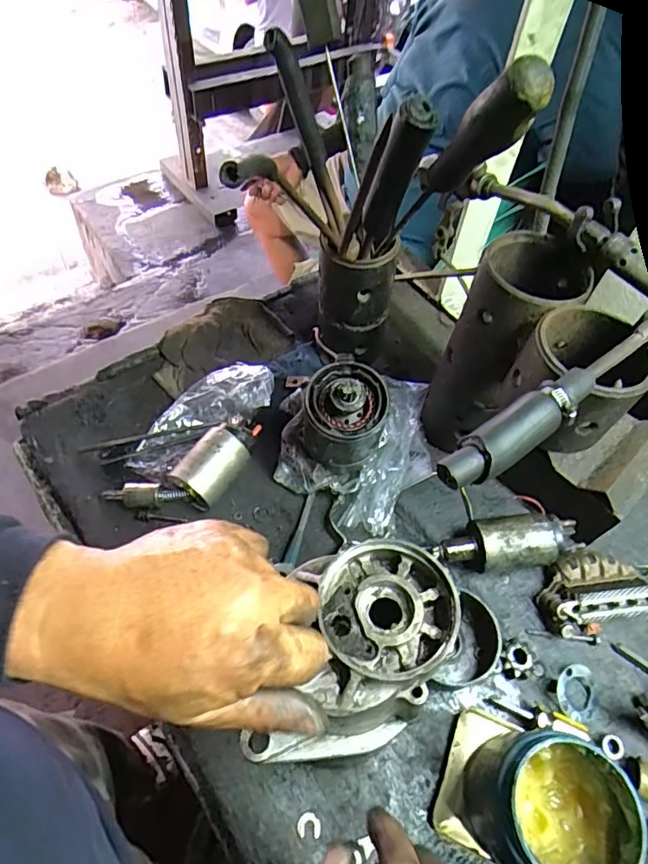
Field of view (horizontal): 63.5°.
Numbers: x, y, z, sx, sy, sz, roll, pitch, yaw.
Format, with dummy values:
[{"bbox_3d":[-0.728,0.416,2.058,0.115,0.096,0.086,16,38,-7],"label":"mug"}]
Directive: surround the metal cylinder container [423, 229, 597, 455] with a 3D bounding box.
[{"bbox_3d":[0.167,-0.088,0.491,0.086,0.161,0.087,36,60,18],"label":"metal cylinder container"}]

